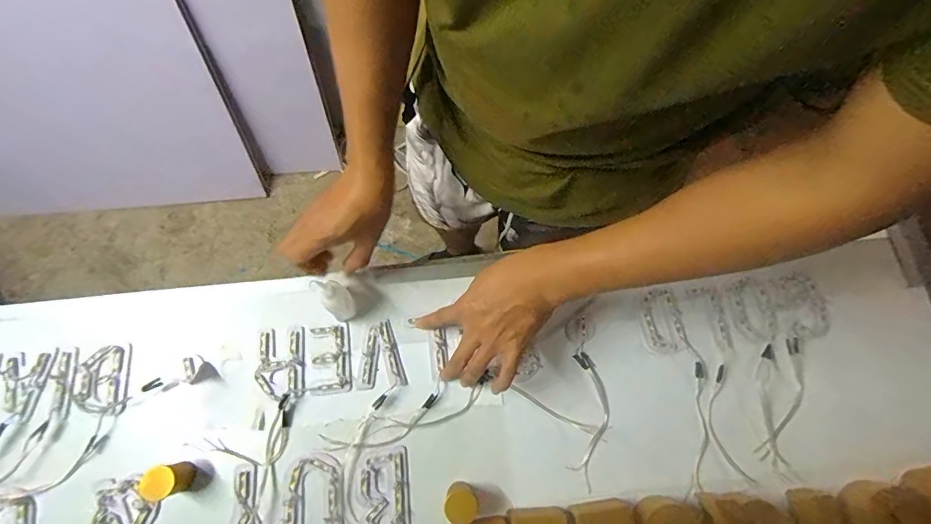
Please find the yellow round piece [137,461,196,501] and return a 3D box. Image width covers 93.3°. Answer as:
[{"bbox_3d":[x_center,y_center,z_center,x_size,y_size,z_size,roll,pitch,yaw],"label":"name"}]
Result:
[{"bbox_3d":[-0.313,0.229,0.461,0.036,0.036,0.030,-8,74,-4],"label":"yellow round piece"}]

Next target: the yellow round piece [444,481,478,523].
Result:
[{"bbox_3d":[-0.005,0.257,0.469,0.033,0.044,0.034,1,73,-2],"label":"yellow round piece"}]

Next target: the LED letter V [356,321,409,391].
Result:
[{"bbox_3d":[-0.107,0.114,0.525,0.053,0.006,0.078,-17,74,-7],"label":"LED letter V"}]

